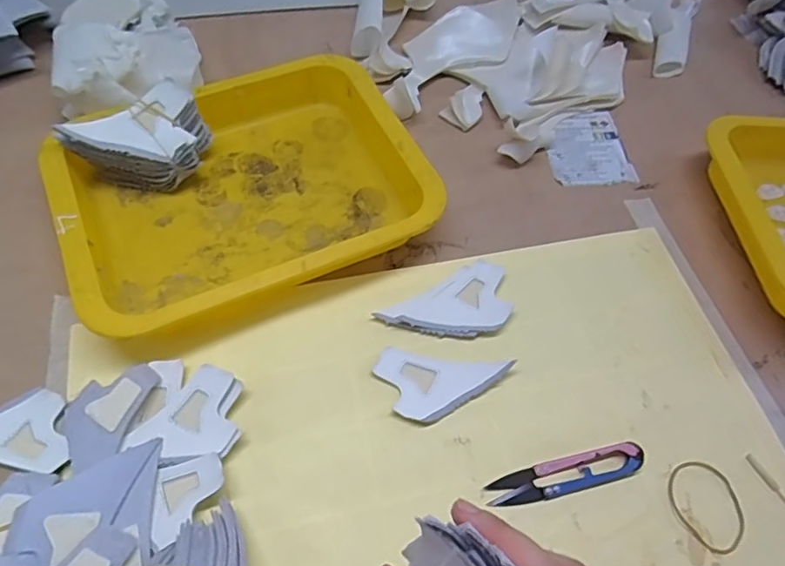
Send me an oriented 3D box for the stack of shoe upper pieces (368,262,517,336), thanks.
[{"bbox_3d":[0.043,0.019,0.408,0.096,0.008,0.052,-23,63,-18],"label":"stack of shoe upper pieces"}]

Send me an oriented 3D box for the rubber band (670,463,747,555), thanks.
[{"bbox_3d":[0.196,0.137,0.354,0.043,0.004,0.052,-23,63,-18],"label":"rubber band"}]

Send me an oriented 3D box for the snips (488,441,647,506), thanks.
[{"bbox_3d":[0.107,0.118,0.350,0.097,0.011,0.020,-10,60,-11],"label":"snips"}]

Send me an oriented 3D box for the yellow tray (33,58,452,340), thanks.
[{"bbox_3d":[-0.112,-0.071,0.426,0.255,0.042,0.203,-21,63,-17],"label":"yellow tray"}]

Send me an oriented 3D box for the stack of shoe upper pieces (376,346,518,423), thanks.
[{"bbox_3d":[0.033,0.067,0.373,0.086,0.008,0.048,3,58,-3],"label":"stack of shoe upper pieces"}]

